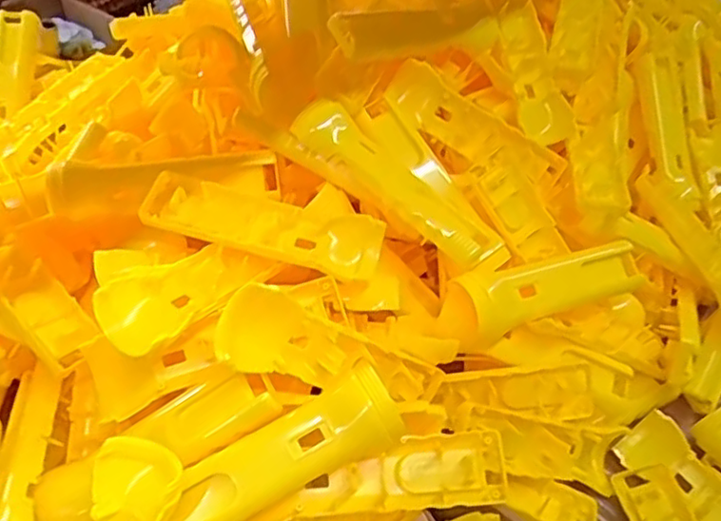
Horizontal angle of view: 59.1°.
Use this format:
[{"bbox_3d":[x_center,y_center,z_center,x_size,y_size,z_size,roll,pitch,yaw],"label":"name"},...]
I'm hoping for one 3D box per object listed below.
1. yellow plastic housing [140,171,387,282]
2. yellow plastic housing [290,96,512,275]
[{"bbox_3d":[-0.067,-0.024,0.439,0.159,0.034,0.047,15,45,8],"label":"yellow plastic housing"},{"bbox_3d":[0.033,-0.056,0.474,0.183,0.033,0.059,39,50,2],"label":"yellow plastic housing"}]

